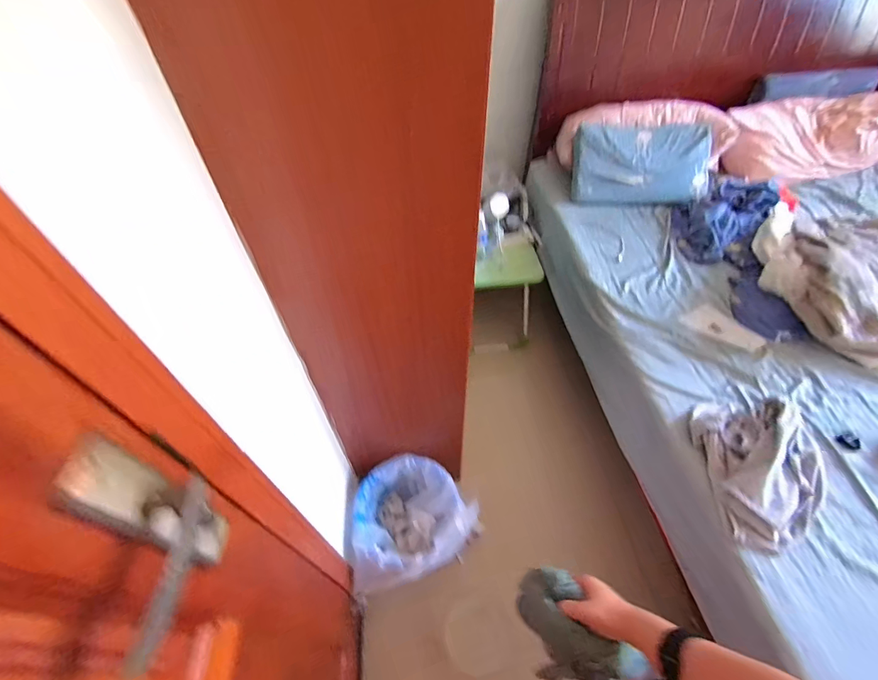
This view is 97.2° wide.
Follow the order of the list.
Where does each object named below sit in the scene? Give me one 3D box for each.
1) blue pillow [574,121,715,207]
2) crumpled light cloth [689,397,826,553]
[{"bbox_3d":[0.794,-0.678,1.492,0.533,0.080,0.314,0,88,-1],"label":"blue pillow"},{"bbox_3d":[0.672,0.260,0.782,0.242,0.077,0.290,3,50,3],"label":"crumpled light cloth"}]

